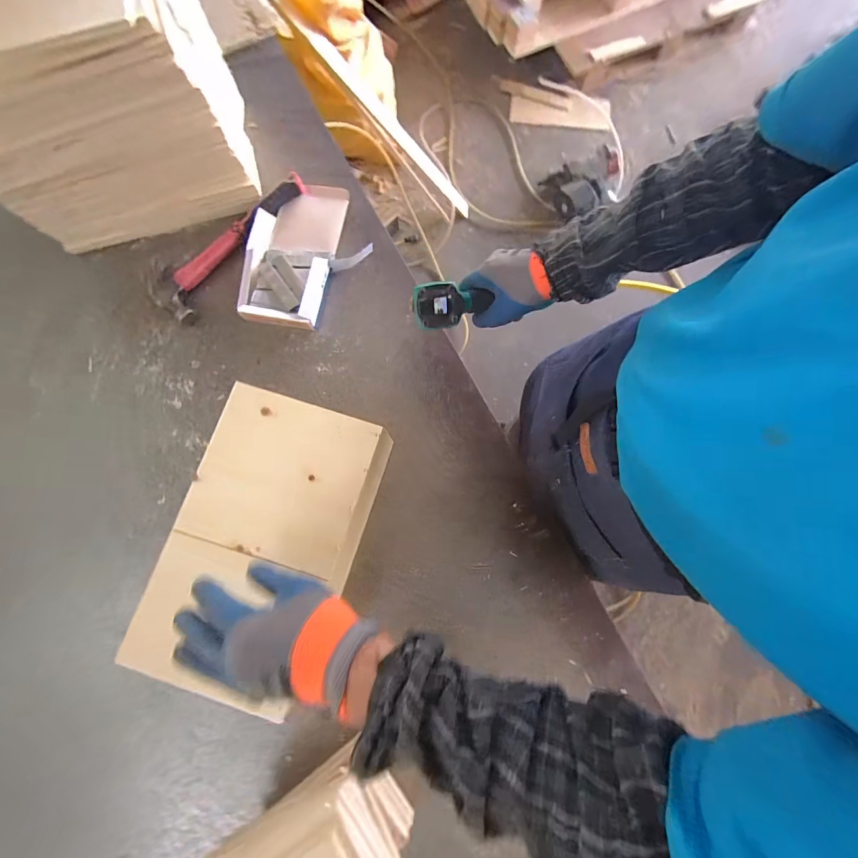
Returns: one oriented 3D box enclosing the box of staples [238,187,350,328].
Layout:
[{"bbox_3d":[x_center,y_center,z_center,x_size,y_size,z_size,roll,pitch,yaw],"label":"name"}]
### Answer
[{"bbox_3d":[-0.228,-0.309,0.656,0.161,0.038,0.283,6,80,2],"label":"box of staples"}]

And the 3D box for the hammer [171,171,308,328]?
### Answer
[{"bbox_3d":[-0.334,-0.322,0.656,0.069,0.036,0.318,35,82,7],"label":"hammer"}]

